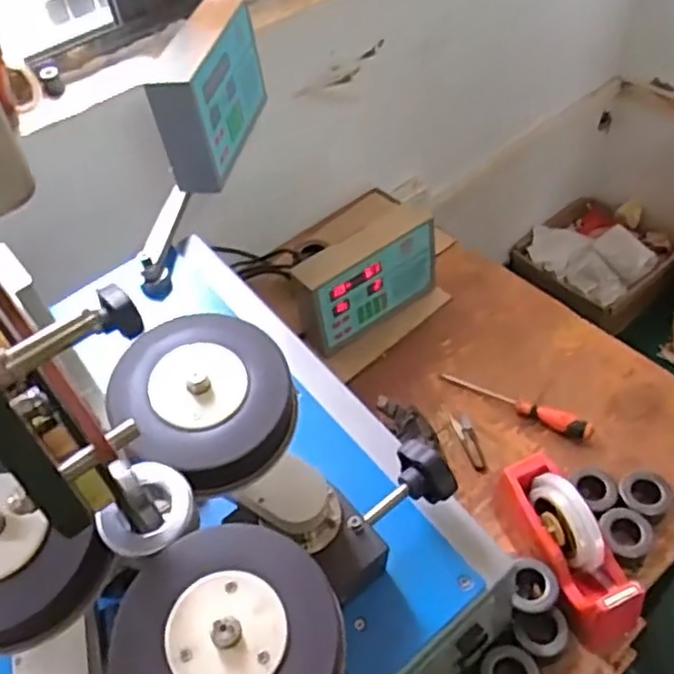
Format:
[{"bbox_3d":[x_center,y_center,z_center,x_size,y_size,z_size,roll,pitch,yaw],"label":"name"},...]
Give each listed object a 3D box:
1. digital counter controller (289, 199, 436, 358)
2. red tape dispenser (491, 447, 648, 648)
[{"bbox_3d":[0.044,-0.088,1.081,0.230,0.166,0.076,-34,54,-21],"label":"digital counter controller"},{"bbox_3d":[0.261,0.235,0.800,0.072,0.116,0.209,-24,51,-14],"label":"red tape dispenser"}]

